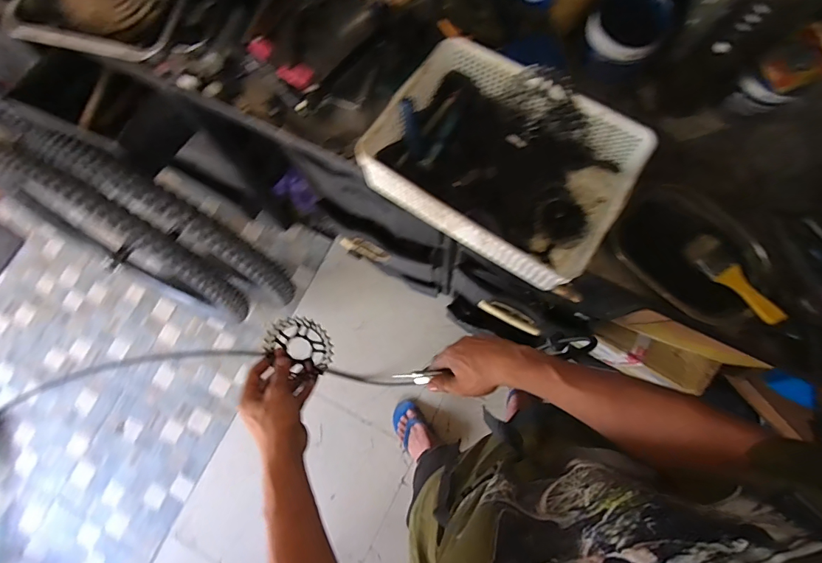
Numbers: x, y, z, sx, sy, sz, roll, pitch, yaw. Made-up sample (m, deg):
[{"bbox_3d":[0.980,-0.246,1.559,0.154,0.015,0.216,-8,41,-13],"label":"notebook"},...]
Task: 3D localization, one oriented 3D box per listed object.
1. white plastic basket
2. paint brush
[{"bbox_3d":[0.124,-0.170,0.588,0.332,0.096,0.249,34,82,10],"label":"white plastic basket"},{"bbox_3d":[0.442,-0.005,0.566,0.046,0.020,0.141,-30,66,-7],"label":"paint brush"}]

